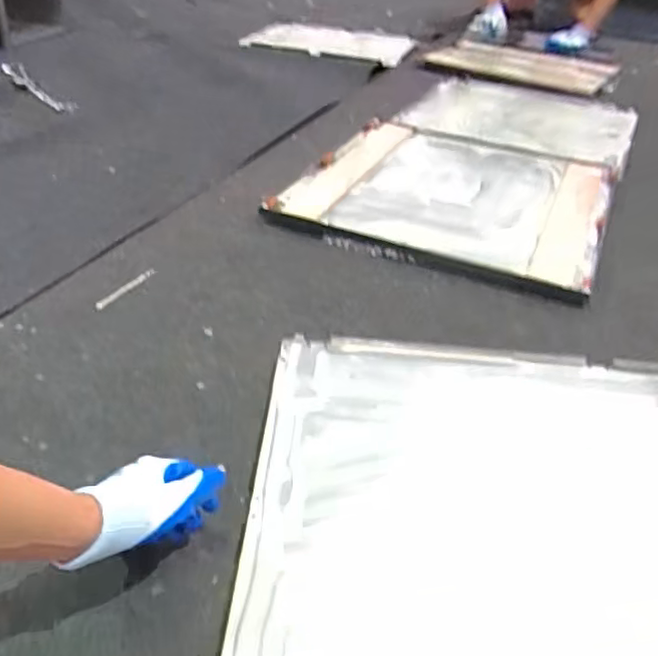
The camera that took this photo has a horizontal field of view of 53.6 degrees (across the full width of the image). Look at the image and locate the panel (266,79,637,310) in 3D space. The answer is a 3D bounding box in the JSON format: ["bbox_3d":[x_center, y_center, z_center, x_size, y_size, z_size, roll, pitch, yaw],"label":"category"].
[{"bbox_3d":[0.366,-0.404,1.470,0.557,0.031,1.121,18,38,20],"label":"panel"}]

